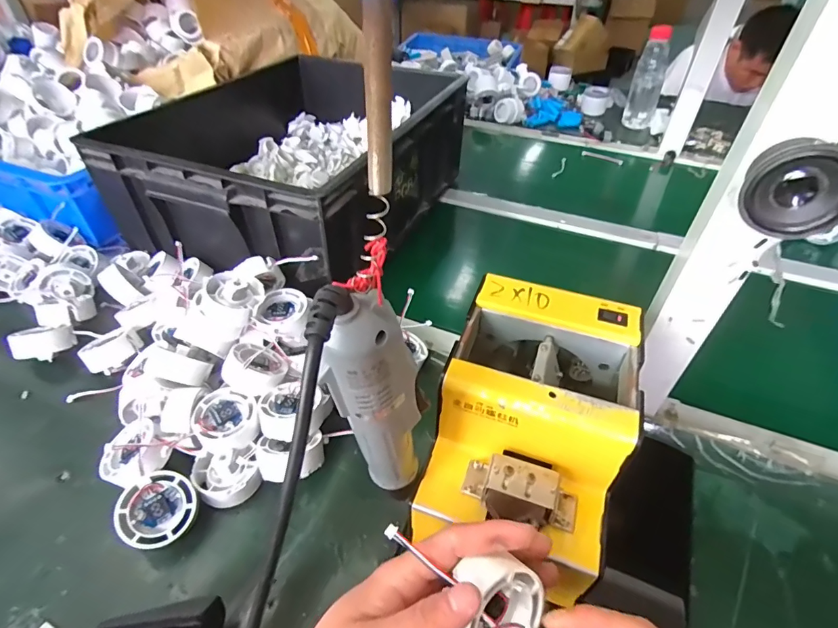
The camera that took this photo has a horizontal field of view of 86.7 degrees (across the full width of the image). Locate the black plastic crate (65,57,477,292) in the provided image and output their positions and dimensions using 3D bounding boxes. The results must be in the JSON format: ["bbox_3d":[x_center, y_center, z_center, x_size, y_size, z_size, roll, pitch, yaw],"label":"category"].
[{"bbox_3d":[-0.179,-0.240,0.681,0.379,0.158,0.461,16,45,16],"label":"black plastic crate"}]

